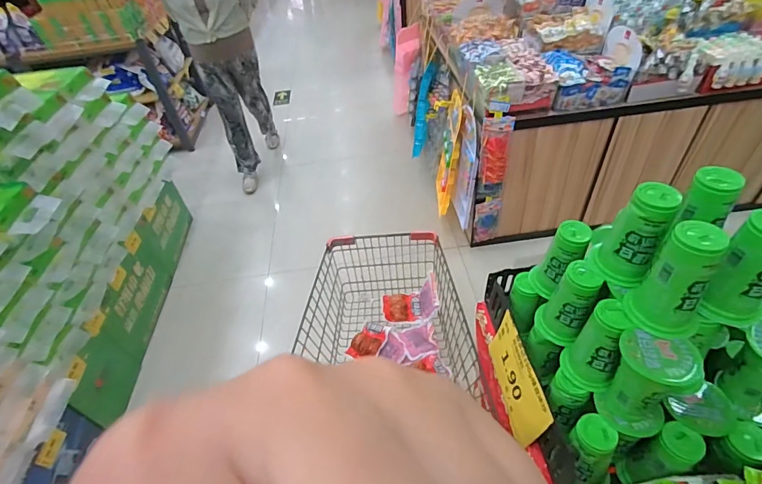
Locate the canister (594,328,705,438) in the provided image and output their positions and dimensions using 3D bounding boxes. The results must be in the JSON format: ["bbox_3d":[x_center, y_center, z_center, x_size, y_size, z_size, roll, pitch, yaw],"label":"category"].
[{"bbox_3d":[0.353,0.193,0.544,0.091,0.142,0.078,29,55,31],"label":"canister"}]

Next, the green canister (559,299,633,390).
[{"bbox_3d":[0.318,0.153,0.592,0.069,0.138,0.067,24,52,28],"label":"green canister"}]

